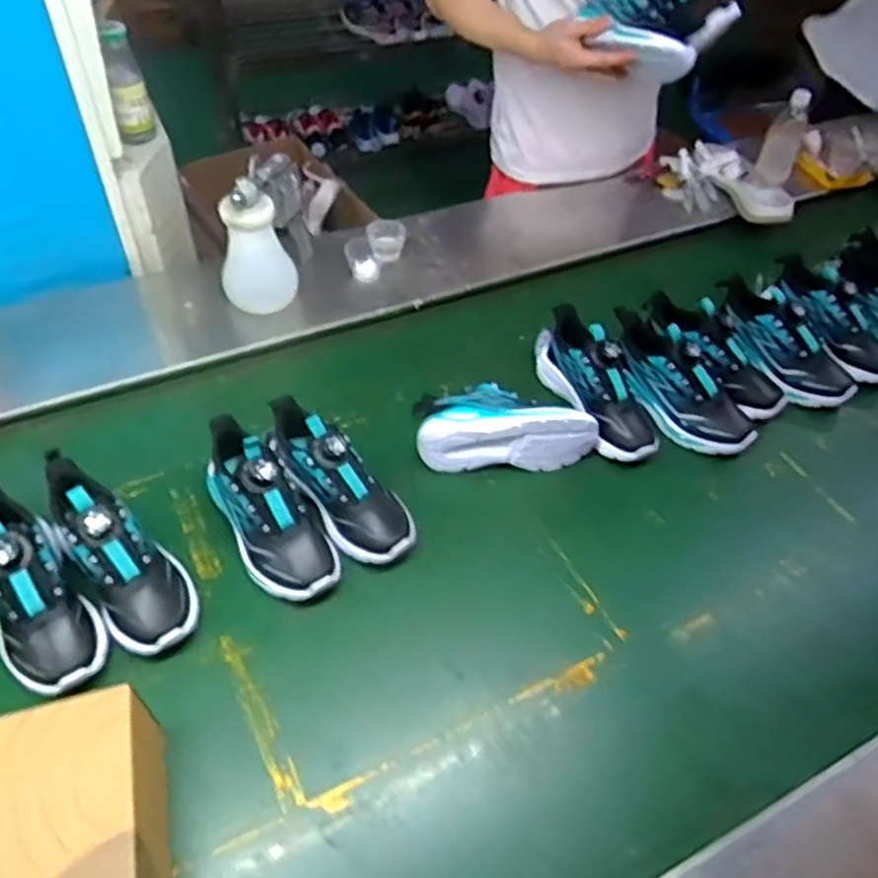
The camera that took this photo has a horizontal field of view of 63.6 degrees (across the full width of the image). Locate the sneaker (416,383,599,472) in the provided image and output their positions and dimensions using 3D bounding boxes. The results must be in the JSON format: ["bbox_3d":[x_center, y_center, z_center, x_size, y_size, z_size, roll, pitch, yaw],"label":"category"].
[{"bbox_3d":[0.089,-0.019,0.942,0.238,0.084,0.099,0,48,-1],"label":"sneaker"}]

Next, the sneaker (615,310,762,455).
[{"bbox_3d":[0.337,-0.082,0.998,0.242,0.125,0.090,34,56,26],"label":"sneaker"}]

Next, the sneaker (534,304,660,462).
[{"bbox_3d":[0.225,-0.081,0.996,0.096,0.111,0.241,-16,50,-15],"label":"sneaker"}]

